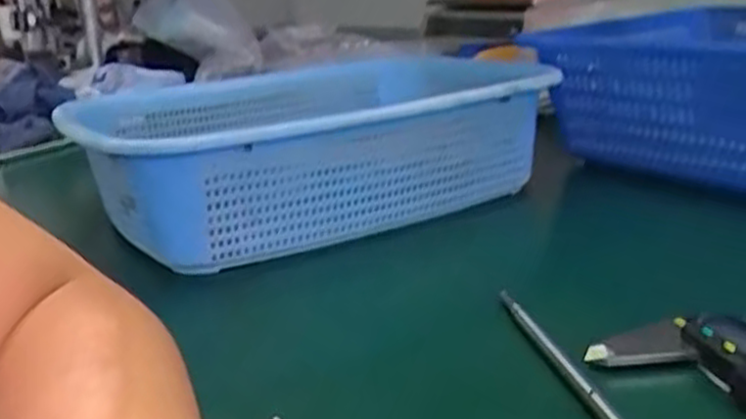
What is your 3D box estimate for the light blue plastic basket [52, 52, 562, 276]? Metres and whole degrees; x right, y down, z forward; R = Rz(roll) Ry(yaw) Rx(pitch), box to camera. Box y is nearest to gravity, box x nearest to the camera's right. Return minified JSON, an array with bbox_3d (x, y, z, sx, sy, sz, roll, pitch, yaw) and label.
[{"bbox_3d":[-0.047,-0.047,0.570,0.315,0.092,0.226,-13,19,-23],"label":"light blue plastic basket"}]

